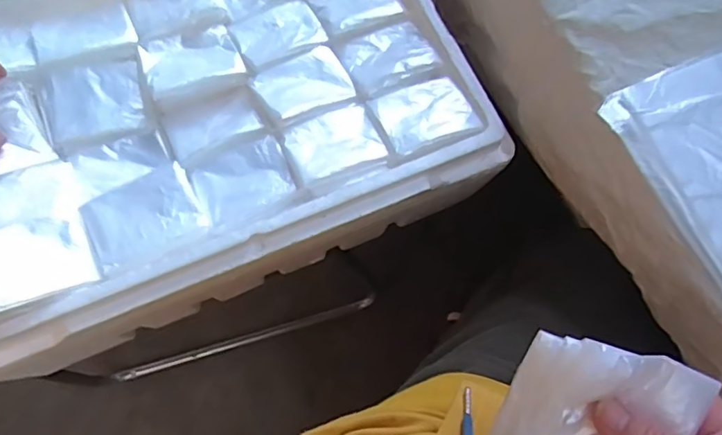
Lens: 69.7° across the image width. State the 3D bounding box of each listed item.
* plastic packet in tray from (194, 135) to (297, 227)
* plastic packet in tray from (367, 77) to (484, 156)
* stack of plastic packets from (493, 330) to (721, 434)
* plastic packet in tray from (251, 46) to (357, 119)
[{"bbox_3d":[-0.099,-0.032,0.437,0.076,0.016,0.069,-25,75,-9],"label":"plastic packet in tray"},{"bbox_3d":[0.057,-0.092,0.459,0.083,0.019,0.065,-22,74,-8],"label":"plastic packet in tray"},{"bbox_3d":[0.114,0.102,0.251,0.082,0.024,0.085,22,99,16],"label":"stack of plastic packets"},{"bbox_3d":[-0.051,-0.123,0.467,0.080,0.018,0.061,-32,76,-11],"label":"plastic packet in tray"}]

